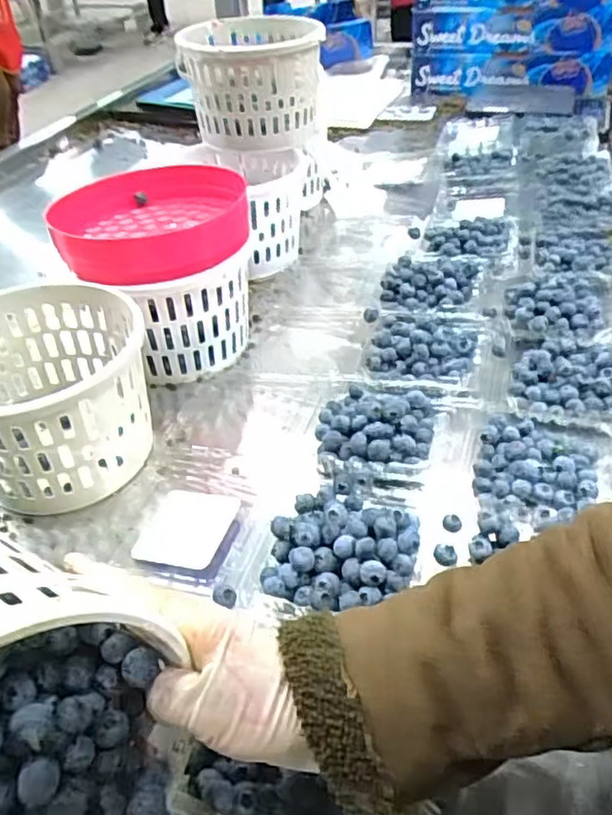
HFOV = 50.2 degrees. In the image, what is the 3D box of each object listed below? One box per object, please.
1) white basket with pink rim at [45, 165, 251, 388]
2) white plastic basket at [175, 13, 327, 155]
[{"bbox_3d":[-0.143,-0.139,0.655,0.161,0.145,0.181,-9,40,-11],"label":"white basket with pink rim"},{"bbox_3d":[-0.068,-0.403,0.813,0.157,0.119,0.163,-7,40,-9],"label":"white plastic basket"}]

